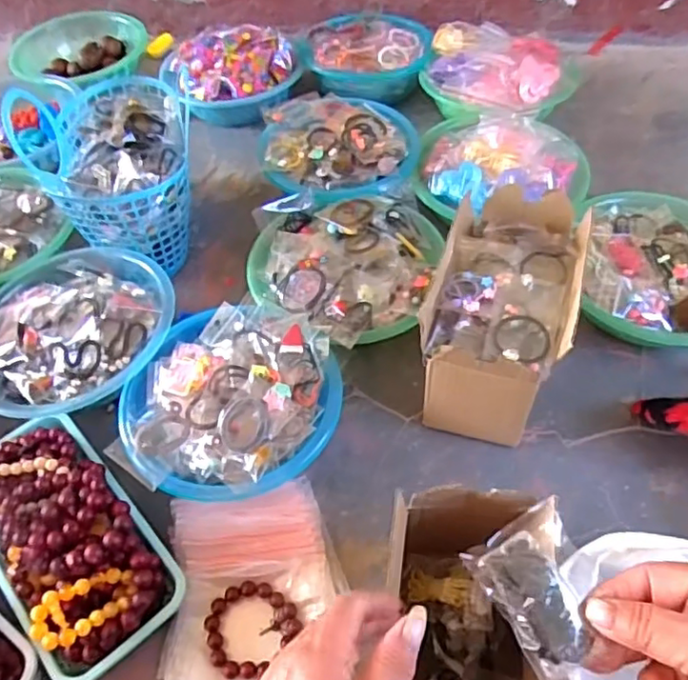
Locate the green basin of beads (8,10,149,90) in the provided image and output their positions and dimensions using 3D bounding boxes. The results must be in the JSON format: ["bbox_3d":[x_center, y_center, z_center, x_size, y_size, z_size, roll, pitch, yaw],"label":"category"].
[{"bbox_3d":[-0.474,-0.527,1.115,0.235,0.068,0.192,-17,54,-9],"label":"green basin of beads"}]

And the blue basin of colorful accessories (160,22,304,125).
[{"bbox_3d":[-0.187,-0.442,1.034,0.221,0.088,0.191,-13,53,-6],"label":"blue basin of colorful accessories"}]

